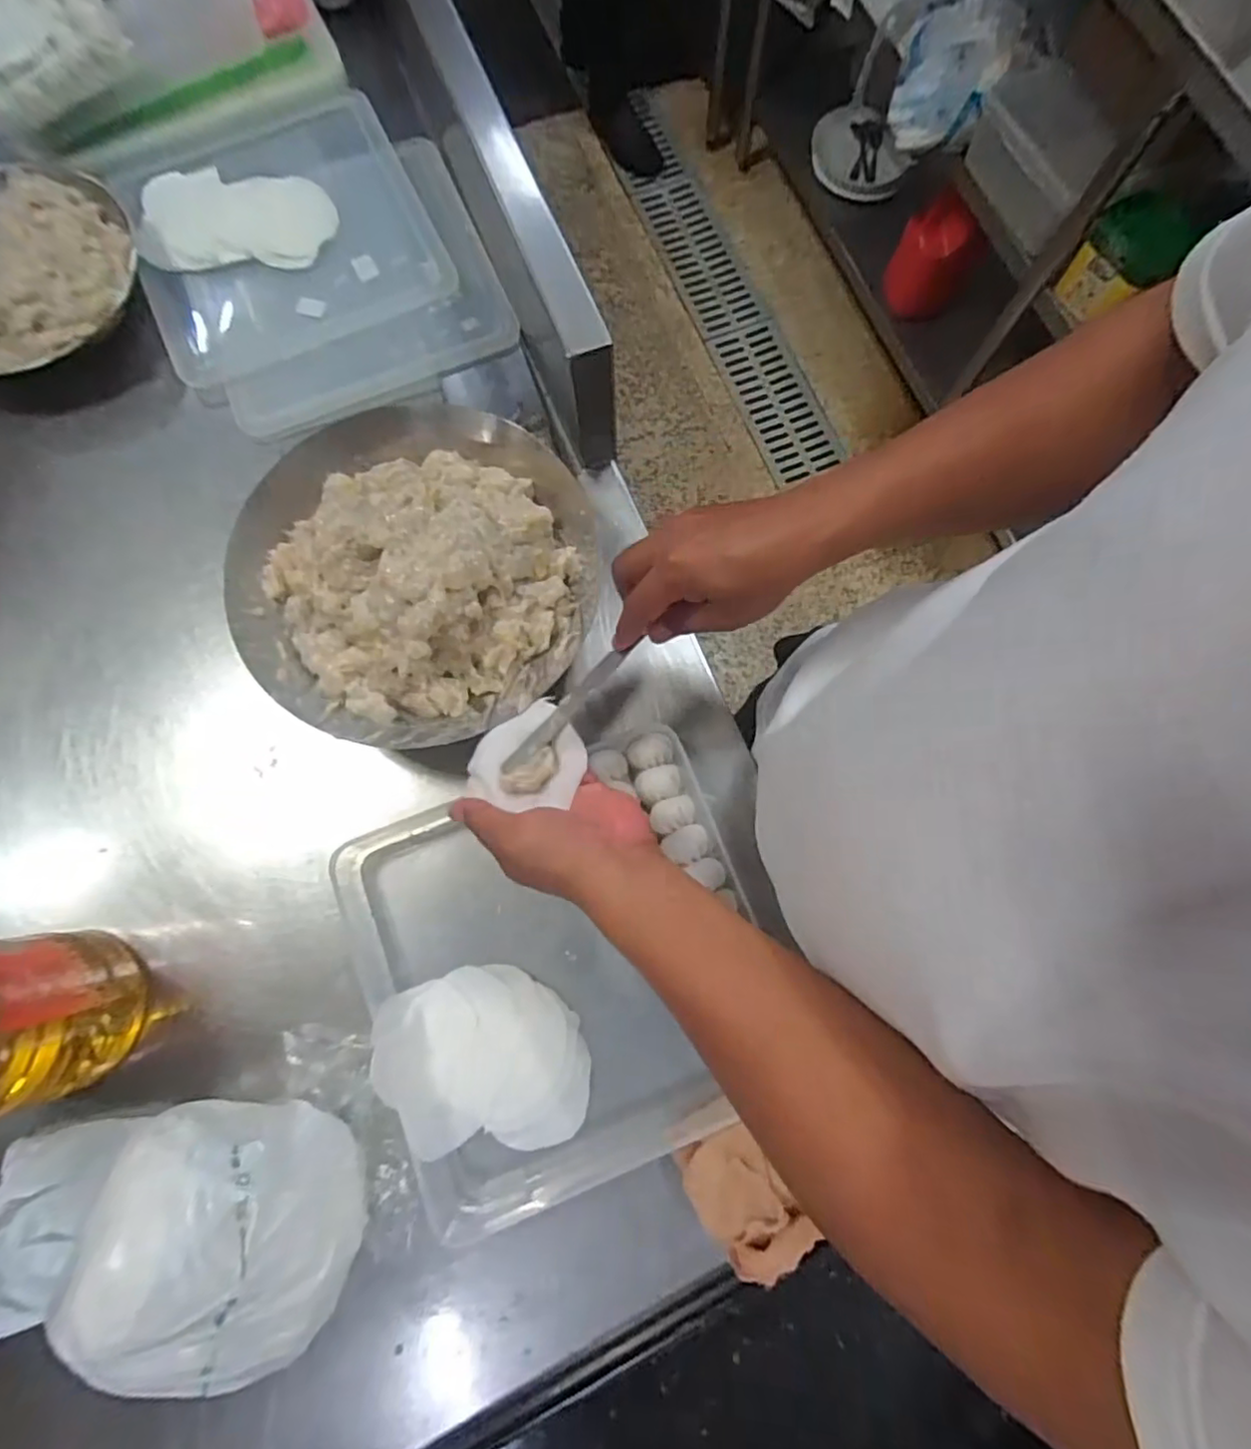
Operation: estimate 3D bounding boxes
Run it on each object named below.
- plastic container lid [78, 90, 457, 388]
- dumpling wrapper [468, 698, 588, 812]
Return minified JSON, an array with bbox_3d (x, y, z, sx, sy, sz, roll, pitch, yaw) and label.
[{"bbox_3d":[-0.371,-0.530,0.668,0.295,0.028,0.300,-25,79,-6],"label":"plastic container lid"},{"bbox_3d":[-0.068,0.022,0.461,0.079,0.027,0.080,0,76,0],"label":"dumpling wrapper"}]

